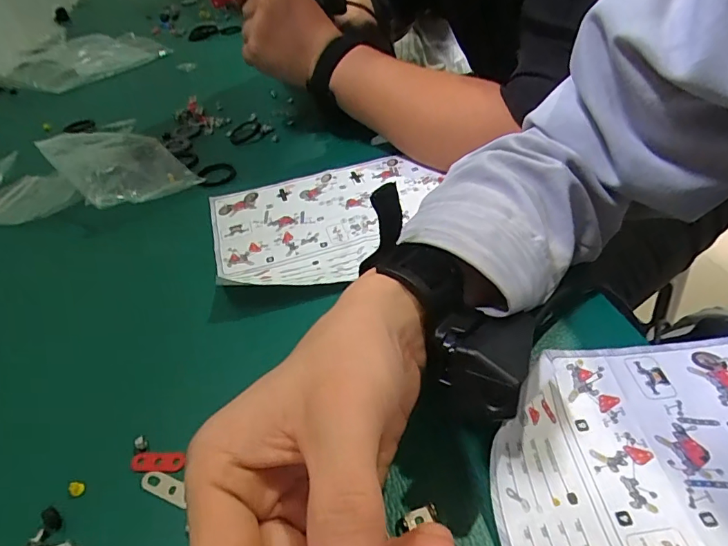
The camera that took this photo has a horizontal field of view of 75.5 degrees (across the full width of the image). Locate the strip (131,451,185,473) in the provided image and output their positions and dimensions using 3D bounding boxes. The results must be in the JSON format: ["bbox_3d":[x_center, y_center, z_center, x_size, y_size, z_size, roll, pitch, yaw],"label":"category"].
[{"bbox_3d":[-0.110,0.099,0.249,0.029,0.004,0.011,-1,42,6],"label":"strip"}]

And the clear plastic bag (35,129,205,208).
[{"bbox_3d":[-0.244,-0.111,0.470,0.106,0.025,0.164,-18,40,-39],"label":"clear plastic bag"}]

